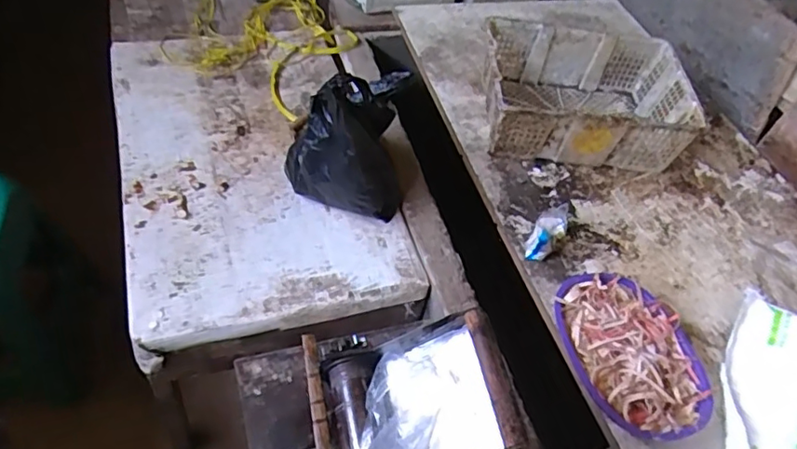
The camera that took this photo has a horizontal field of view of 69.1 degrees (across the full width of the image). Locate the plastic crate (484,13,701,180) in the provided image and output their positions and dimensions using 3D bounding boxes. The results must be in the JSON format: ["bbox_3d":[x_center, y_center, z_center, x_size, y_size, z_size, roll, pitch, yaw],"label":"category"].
[{"bbox_3d":[0.431,-0.304,1.393,0.474,0.164,0.342,6,50,-6],"label":"plastic crate"}]

